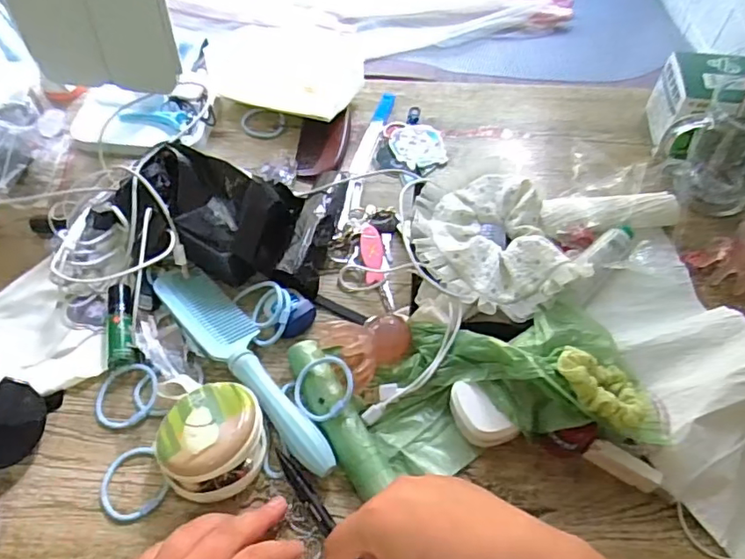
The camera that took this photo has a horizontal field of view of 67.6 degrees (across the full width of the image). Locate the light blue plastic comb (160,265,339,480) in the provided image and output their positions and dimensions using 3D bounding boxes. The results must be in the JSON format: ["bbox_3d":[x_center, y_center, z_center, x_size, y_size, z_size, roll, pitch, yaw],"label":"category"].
[{"bbox_3d":[-0.096,0.059,0.425,0.043,0.021,0.215,-36,63,-23],"label":"light blue plastic comb"}]

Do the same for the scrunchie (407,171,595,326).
[{"bbox_3d":[0.098,-0.028,0.462,0.130,0.047,0.139,-8,55,-6],"label":"scrunchie"}]

